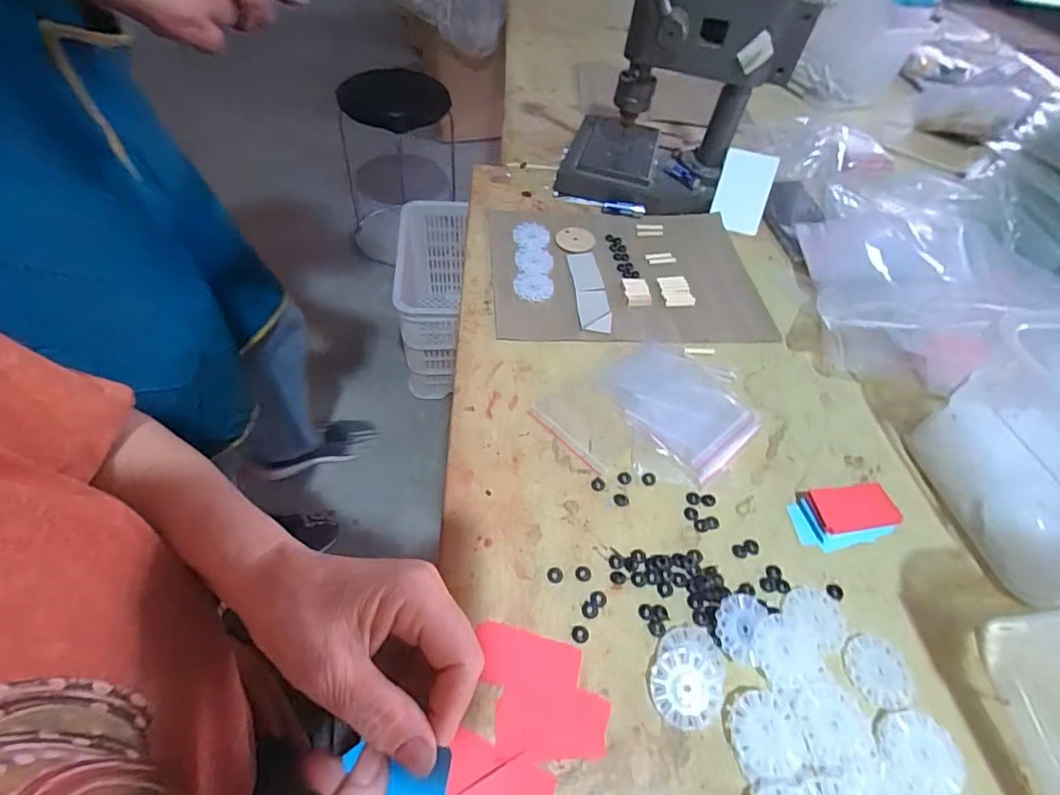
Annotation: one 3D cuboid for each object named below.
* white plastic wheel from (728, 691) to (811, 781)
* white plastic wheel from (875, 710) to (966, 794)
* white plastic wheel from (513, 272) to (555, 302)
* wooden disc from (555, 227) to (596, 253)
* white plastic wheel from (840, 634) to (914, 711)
[{"bbox_3d":[0.132,0.186,0.271,0.039,0.004,0.040,3,52,-3],"label":"white plastic wheel"},{"bbox_3d":[0.217,0.200,0.275,0.046,0.006,0.040,13,52,5],"label":"white plastic wheel"},{"bbox_3d":[0.004,-0.111,0.486,0.037,0.005,0.041,19,53,10],"label":"white plastic wheel"},{"bbox_3d":[0.050,-0.175,0.541,0.042,0.004,0.041,3,52,-3],"label":"wooden disc"},{"bbox_3d":[0.214,0.168,0.303,0.040,0.004,0.040,3,52,-3],"label":"white plastic wheel"}]

